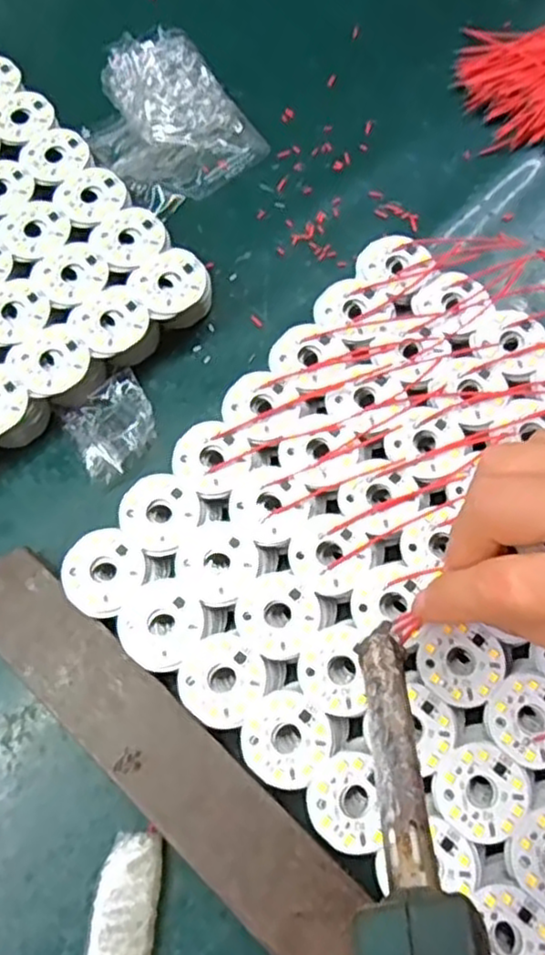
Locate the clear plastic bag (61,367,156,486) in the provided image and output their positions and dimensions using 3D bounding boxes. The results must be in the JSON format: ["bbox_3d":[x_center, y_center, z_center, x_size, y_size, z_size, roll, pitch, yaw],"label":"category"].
[{"bbox_3d":[-0.068,-0.022,0.302,0.036,0.017,0.042,-28,72,-9],"label":"clear plastic bag"}]

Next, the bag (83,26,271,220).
[{"bbox_3d":[-0.057,-0.183,0.350,0.072,0.038,0.086,-39,74,-12],"label":"bag"}]

